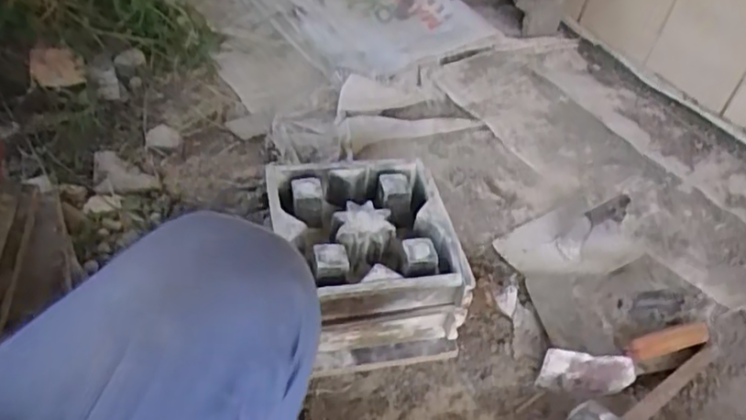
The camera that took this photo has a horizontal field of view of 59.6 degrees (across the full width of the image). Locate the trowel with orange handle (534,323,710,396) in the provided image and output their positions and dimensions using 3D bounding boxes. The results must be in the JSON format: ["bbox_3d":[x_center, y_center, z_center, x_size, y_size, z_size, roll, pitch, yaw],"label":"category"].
[{"bbox_3d":[0.347,0.191,0.856,0.271,0.057,0.058,-9,44,-17],"label":"trowel with orange handle"}]

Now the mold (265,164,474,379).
[{"bbox_3d":[-0.012,0.072,0.868,0.211,0.154,0.249,-10,44,-17],"label":"mold"}]

